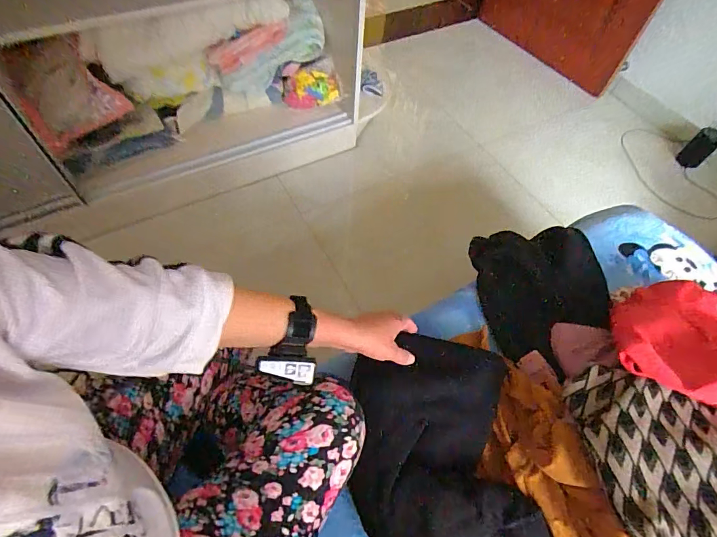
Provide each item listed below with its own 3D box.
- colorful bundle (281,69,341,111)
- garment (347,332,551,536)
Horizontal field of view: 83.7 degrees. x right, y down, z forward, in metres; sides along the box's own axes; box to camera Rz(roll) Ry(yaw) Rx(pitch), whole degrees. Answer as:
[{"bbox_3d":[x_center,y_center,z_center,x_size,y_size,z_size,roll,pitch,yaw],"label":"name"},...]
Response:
[{"bbox_3d":[-0.166,-0.623,1.400,0.199,0.111,0.044,-1,58,-5],"label":"colorful bundle"},{"bbox_3d":[0.108,0.269,0.543,0.219,0.054,0.353,-1,58,-4],"label":"garment"}]

